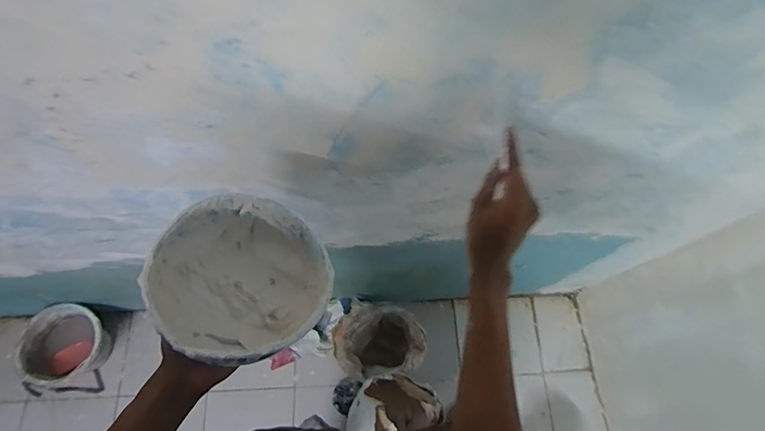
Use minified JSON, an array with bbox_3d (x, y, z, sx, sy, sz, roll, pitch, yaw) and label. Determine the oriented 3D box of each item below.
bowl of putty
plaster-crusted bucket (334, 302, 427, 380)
[{"bbox_3d":[-0.153,0.071,0.500,0.183,0.117,0.174,1,64,-2],"label":"bowl of putty"},{"bbox_3d":[-0.020,0.438,1.561,0.298,0.327,0.267,-7,65,-6],"label":"plaster-crusted bucket"}]

